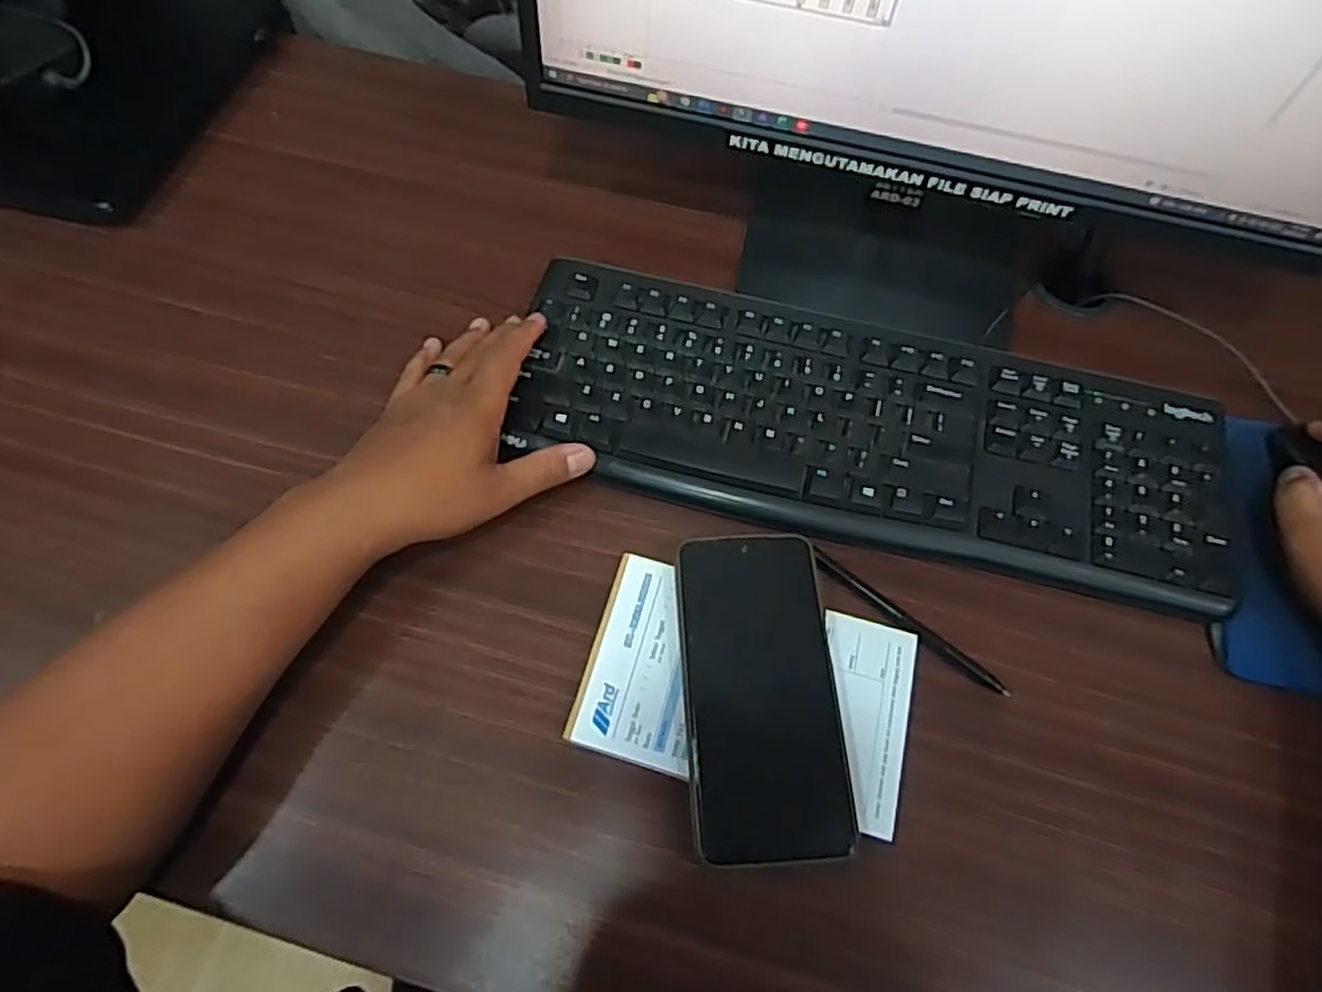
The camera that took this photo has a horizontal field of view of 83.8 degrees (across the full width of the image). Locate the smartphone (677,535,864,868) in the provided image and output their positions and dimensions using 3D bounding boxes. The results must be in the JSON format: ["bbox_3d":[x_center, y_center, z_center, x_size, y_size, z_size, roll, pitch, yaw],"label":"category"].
[{"bbox_3d":[0.052,0.100,0.382,0.077,0.015,0.160,-2,65,-3],"label":"smartphone"}]

